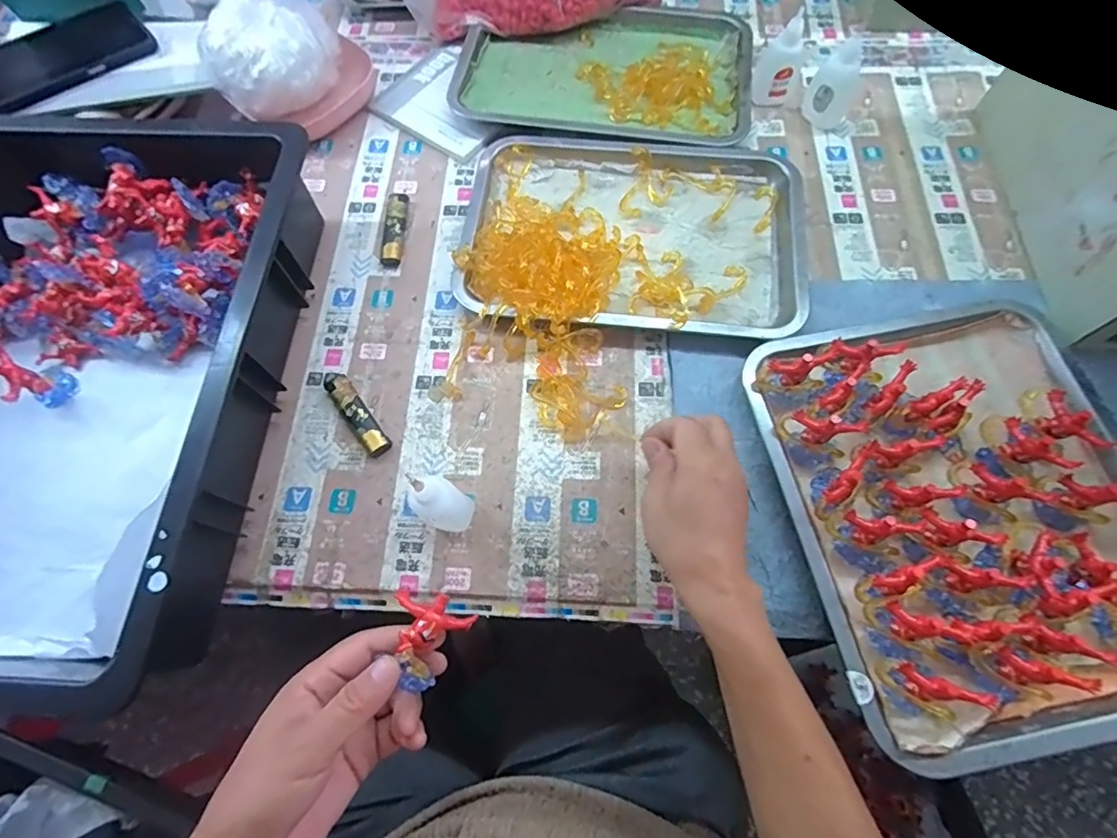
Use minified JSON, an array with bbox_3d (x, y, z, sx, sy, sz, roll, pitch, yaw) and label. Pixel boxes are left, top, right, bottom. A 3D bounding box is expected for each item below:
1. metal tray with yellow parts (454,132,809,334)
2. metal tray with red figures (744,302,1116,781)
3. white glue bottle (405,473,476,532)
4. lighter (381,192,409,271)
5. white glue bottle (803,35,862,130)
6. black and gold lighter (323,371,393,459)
[{"bbox_3d":[0.067,-0.177,0.481,0.296,0.041,0.216,4,70,4],"label":"metal tray with yellow parts"},{"bbox_3d":[0.299,0.059,0.381,0.257,0.048,0.303,-11,70,-2],"label":"metal tray with red figures"},{"bbox_3d":[-0.082,0.059,0.368,0.028,0.095,0.030,-1,70,2],"label":"white glue bottle"},{"bbox_3d":[-0.156,-0.184,0.509,0.018,0.014,0.086,0,70,2],"label":"lighter"},{"bbox_3d":[0.272,-0.330,0.522,0.042,0.070,0.035,29,74,12],"label":"white glue bottle"},{"bbox_3d":[-0.170,-0.008,0.441,0.020,0.013,0.092,-37,73,-11],"label":"black and gold lighter"}]

